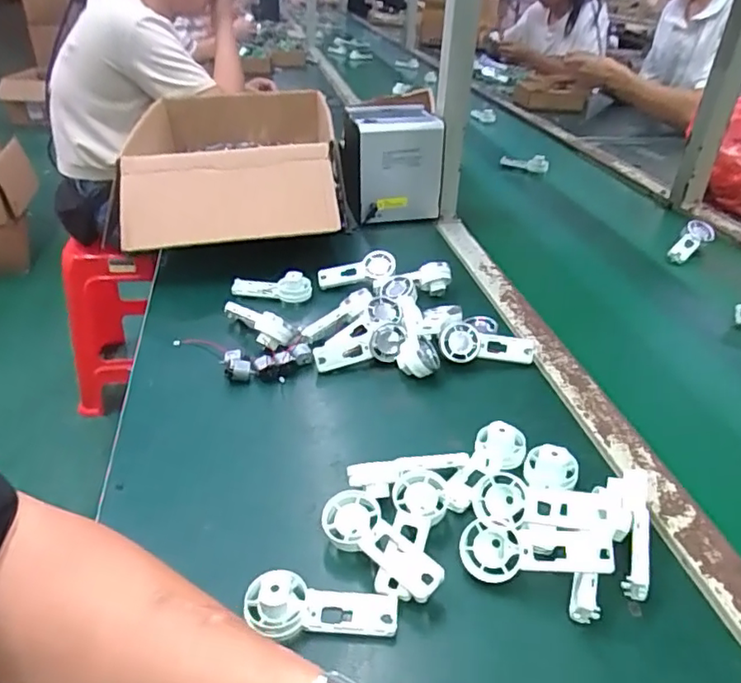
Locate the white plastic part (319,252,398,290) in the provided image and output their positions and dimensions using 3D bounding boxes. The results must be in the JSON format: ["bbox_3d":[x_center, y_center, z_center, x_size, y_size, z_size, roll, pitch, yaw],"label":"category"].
[{"bbox_3d":[-0.018,-0.088,0.711,0.094,0.034,0.010,-9,-8,5],"label":"white plastic part"}]

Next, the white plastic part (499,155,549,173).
[{"bbox_3d":[0.314,-0.367,1.195,0.098,0.030,0.028,17,35,21],"label":"white plastic part"}]

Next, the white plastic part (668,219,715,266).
[{"bbox_3d":[0.466,-0.146,0.857,0.097,0.015,0.038,-37,88,-21],"label":"white plastic part"}]

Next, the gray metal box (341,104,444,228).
[{"bbox_3d":[0.030,-0.266,0.893,0.143,0.150,0.123,0,33,-4],"label":"gray metal box"}]

